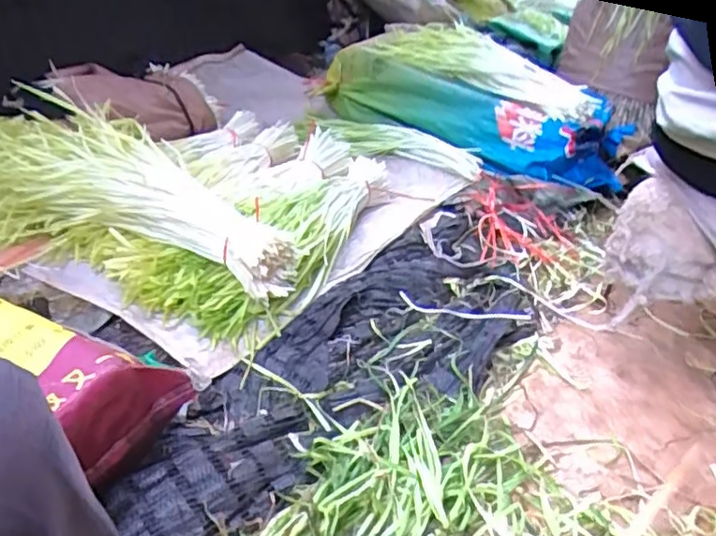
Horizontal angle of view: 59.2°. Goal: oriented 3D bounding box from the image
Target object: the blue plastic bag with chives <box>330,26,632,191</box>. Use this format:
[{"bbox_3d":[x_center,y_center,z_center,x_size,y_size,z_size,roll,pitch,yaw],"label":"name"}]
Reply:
[{"bbox_3d":[0.299,-0.417,1.563,0.692,0.245,0.328,23,38,23],"label":"blue plastic bag with chives"}]

